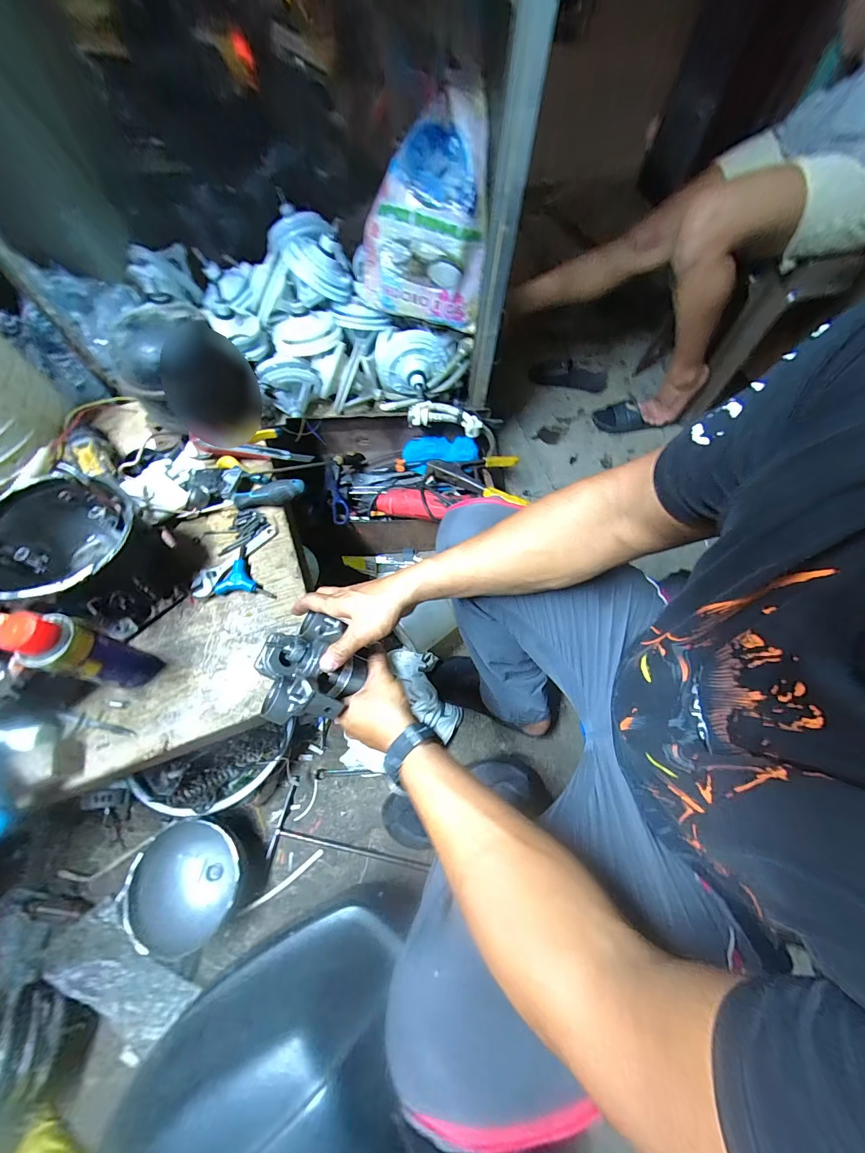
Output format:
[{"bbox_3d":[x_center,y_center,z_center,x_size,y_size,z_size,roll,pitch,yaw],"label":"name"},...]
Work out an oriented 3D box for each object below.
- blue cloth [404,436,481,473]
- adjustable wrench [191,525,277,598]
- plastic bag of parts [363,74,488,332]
[{"bbox_3d":[0.020,-0.292,0.899,0.176,0.041,0.074,1,63,-1],"label":"blue cloth"},{"bbox_3d":[-0.297,-0.028,0.567,0.037,0.013,0.148,32,67,14],"label":"adjustable wrench"},{"bbox_3d":[-0.022,-0.690,0.732,0.253,0.256,0.194,7,63,2],"label":"plastic bag of parts"}]

